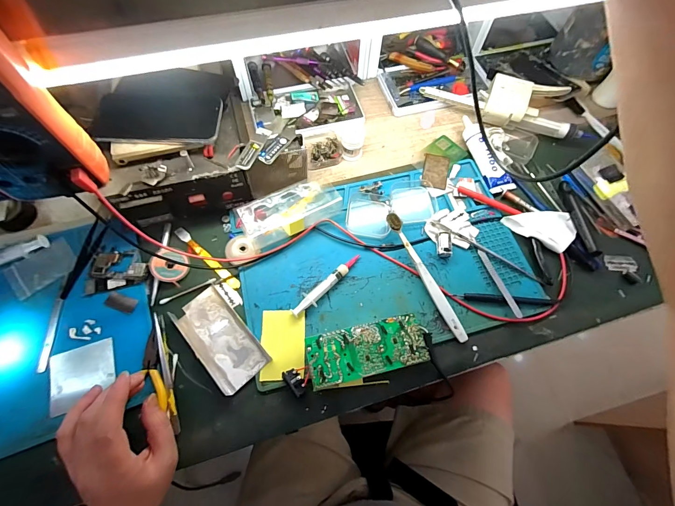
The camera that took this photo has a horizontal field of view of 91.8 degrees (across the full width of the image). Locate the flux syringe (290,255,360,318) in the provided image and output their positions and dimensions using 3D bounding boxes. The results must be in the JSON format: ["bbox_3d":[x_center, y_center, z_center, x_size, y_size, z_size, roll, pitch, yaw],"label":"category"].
[{"bbox_3d":[-0.014,0.040,0.419,0.020,0.013,0.113,42,70,15],"label":"flux syringe"}]

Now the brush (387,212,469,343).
[{"bbox_3d":[0.113,0.028,0.421,0.017,0.027,0.182,-25,69,-13],"label":"brush"}]

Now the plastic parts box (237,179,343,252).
[{"bbox_3d":[-0.060,-0.057,0.444,0.140,0.040,0.062,-26,70,-14],"label":"plastic parts box"}]

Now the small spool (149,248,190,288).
[{"bbox_3d":[-0.214,0.018,0.416,0.045,0.009,0.037,24,66,-19],"label":"small spool"}]

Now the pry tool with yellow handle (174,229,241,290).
[{"bbox_3d":[-0.174,0.007,0.436,0.121,0.007,0.013,40,70,14],"label":"pry tool with yellow handle"}]

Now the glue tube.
[{"bbox_3d":[0.233,-0.159,0.509,0.044,0.018,0.140,-13,67,-9],"label":"glue tube"}]

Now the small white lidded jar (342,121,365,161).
[{"bbox_3d":[0.024,-0.169,0.497,0.032,0.052,0.032,1,66,-3],"label":"small white lidded jar"}]

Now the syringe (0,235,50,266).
[{"bbox_3d":[-0.430,0.012,0.407,0.125,0.012,0.022,-26,70,-14],"label":"syringe"}]

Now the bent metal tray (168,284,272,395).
[{"bbox_3d":[-0.139,0.099,0.388,0.063,0.012,0.122,-37,73,-18],"label":"bent metal tray"}]

